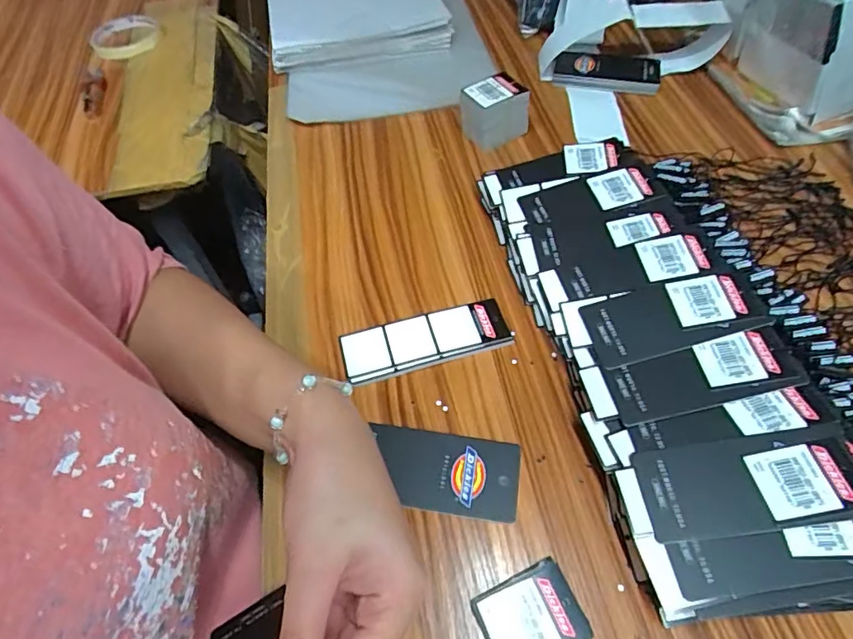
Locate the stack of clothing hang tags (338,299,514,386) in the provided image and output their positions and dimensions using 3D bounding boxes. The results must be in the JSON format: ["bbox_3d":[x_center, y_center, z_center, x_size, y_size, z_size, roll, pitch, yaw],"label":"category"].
[{"bbox_3d":[-0.002,0.015,0.374,0.119,0.008,0.041,-14,55,-6],"label":"stack of clothing hang tags"}]

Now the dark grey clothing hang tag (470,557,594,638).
[{"bbox_3d":[0.054,0.156,0.269,0.051,0.007,0.041,-21,56,-11],"label":"dark grey clothing hang tag"}]

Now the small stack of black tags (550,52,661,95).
[{"bbox_3d":[0.194,-0.268,0.553,0.107,0.015,0.059,16,57,14],"label":"small stack of black tags"}]

